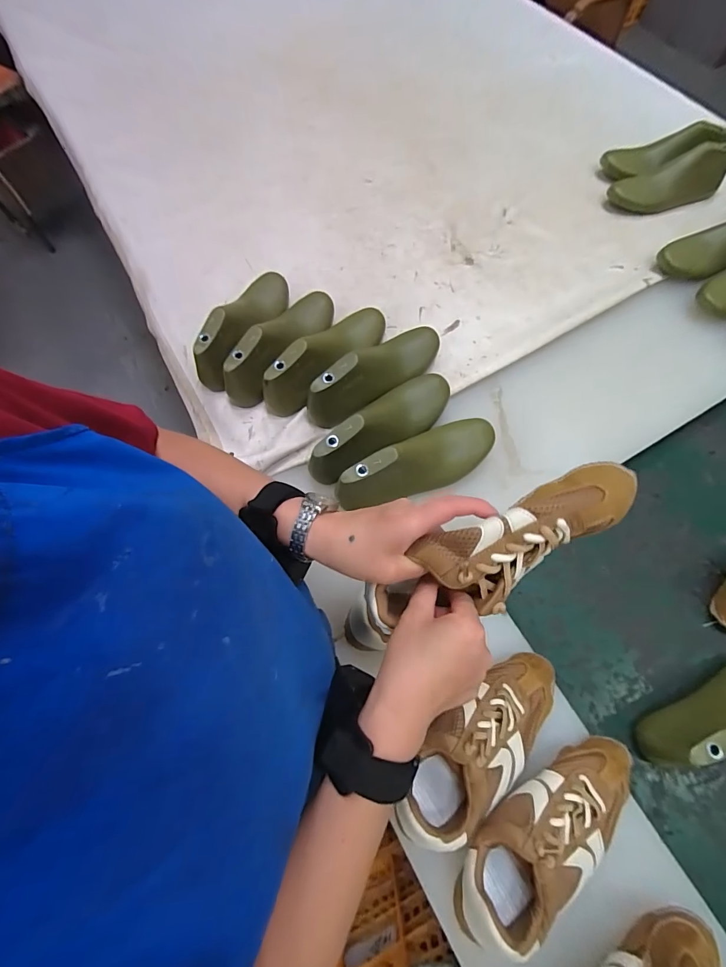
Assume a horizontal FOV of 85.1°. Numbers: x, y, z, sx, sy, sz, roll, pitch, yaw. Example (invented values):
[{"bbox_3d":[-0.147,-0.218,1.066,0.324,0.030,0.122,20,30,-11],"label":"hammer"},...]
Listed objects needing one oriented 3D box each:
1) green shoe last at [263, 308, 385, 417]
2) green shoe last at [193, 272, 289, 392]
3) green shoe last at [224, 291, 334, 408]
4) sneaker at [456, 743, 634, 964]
[{"bbox_3d":[-0.047,-0.197,0.608,0.078,0.094,0.242,38,73,15],"label":"green shoe last"},{"bbox_3d":[-0.189,-0.261,0.630,0.067,0.087,0.238,23,70,10],"label":"green shoe last"},{"bbox_3d":[-0.119,-0.225,0.616,0.072,0.093,0.238,31,72,12],"label":"green shoe last"},{"bbox_3d":[0.191,0.348,0.396,0.231,0.071,0.093,-33,71,-12],"label":"sneaker"}]

